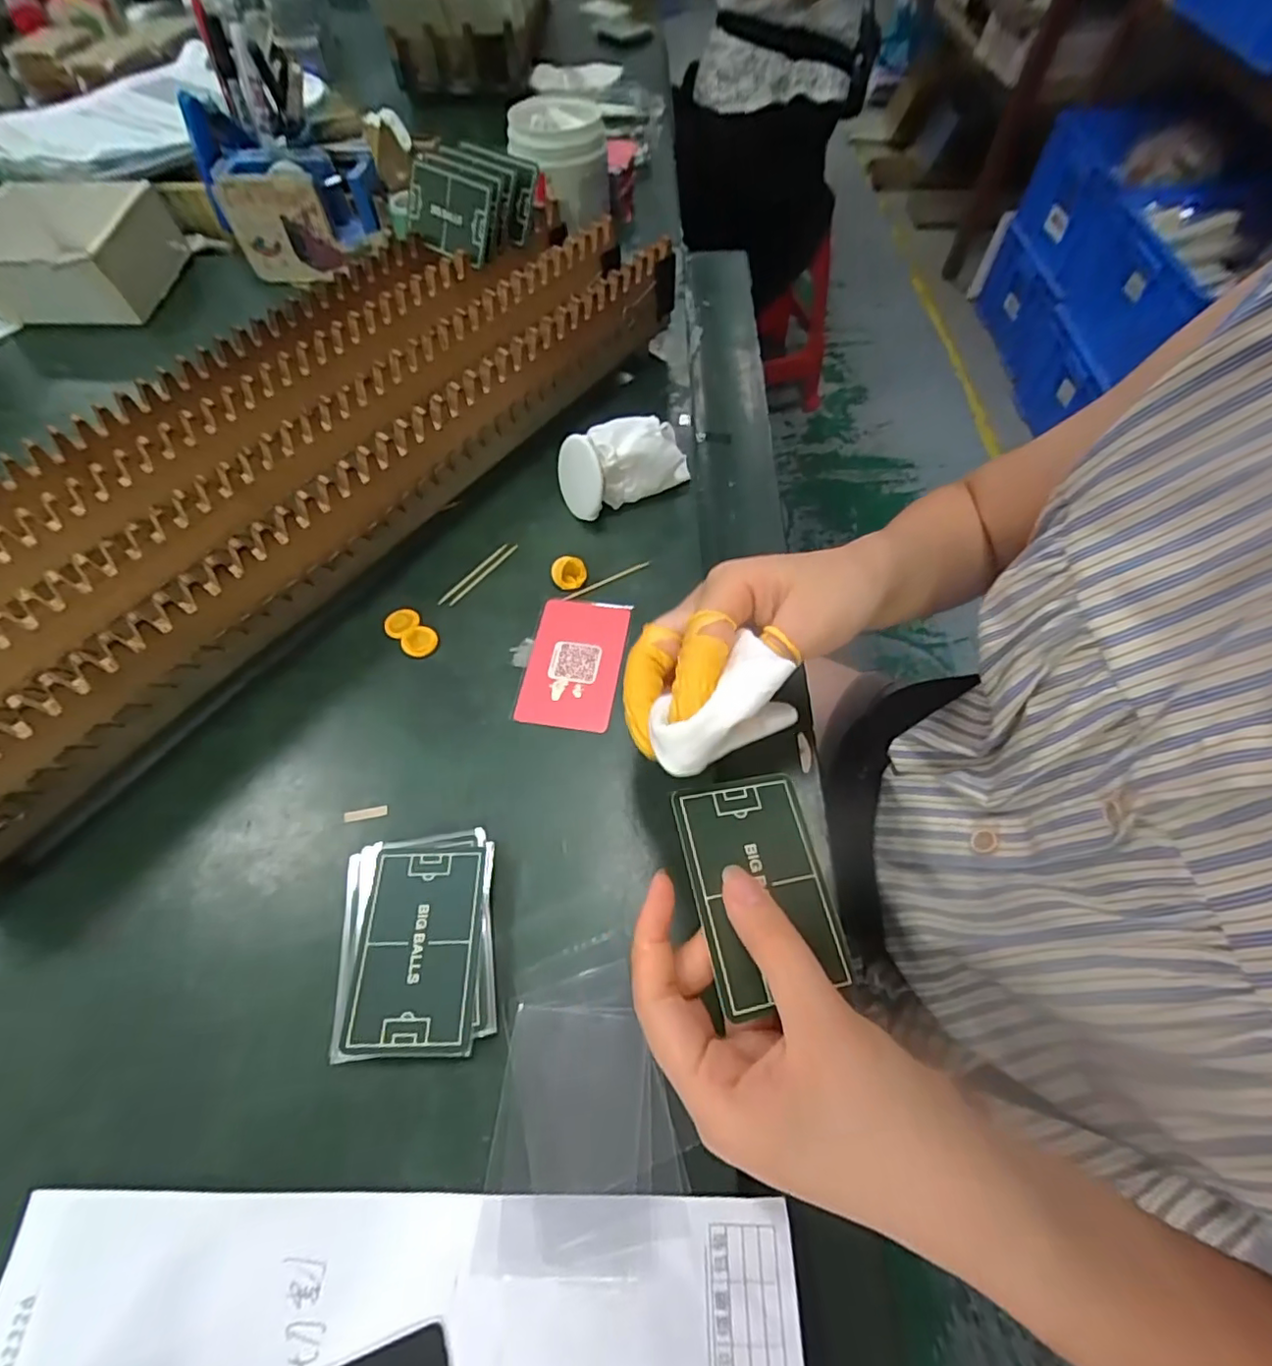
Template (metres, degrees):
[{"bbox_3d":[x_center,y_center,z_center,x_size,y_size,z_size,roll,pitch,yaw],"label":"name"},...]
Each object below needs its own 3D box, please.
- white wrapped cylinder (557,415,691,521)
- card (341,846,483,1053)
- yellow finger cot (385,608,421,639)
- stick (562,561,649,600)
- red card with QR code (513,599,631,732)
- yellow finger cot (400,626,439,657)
[{"bbox_3d":[-0.009,-0.153,0.407,0.093,0.046,0.053,-27,64,-15],"label":"white wrapped cylinder"},{"bbox_3d":[-0.098,0.117,0.267,0.052,0.004,0.083,-1,60,-1],"label":"card"},{"bbox_3d":[-0.144,-0.038,0.366,0.021,0.004,0.019,-41,68,-20],"label":"yellow finger cot"},{"bbox_3d":[-0.019,-0.066,0.382,0.061,0.004,0.004,-24,63,-13],"label":"stick"},{"bbox_3d":[-0.037,-0.014,0.354,0.055,0.005,0.087,8,61,4],"label":"red card with QR code"},{"bbox_3d":[-0.131,-0.025,0.360,0.021,0.005,0.019,0,61,0],"label":"yellow finger cot"}]

